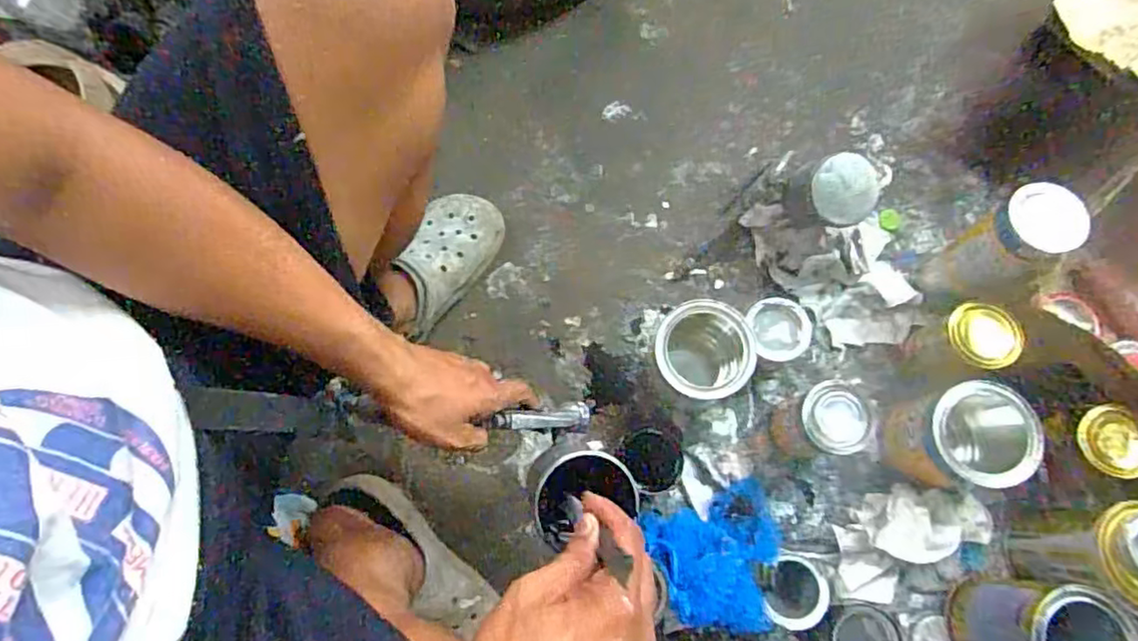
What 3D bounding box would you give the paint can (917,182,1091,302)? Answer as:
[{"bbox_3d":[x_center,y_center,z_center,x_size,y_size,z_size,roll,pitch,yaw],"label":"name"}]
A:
[{"bbox_3d":[0.467,-0.073,0.715,0.062,0.211,0.068,0,75,1],"label":"paint can"}]

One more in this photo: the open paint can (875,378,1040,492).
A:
[{"bbox_3d":[0.411,0.125,0.670,0.114,0.104,0.102,-22,76,-4],"label":"open paint can"}]

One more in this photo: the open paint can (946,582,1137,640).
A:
[{"bbox_3d":[0.465,0.311,0.630,0.099,0.133,0.102,0,75,1],"label":"open paint can"}]

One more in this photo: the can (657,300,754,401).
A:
[{"bbox_3d":[0.146,0.043,0.734,0.097,0.141,0.106,0,75,1],"label":"can"}]

